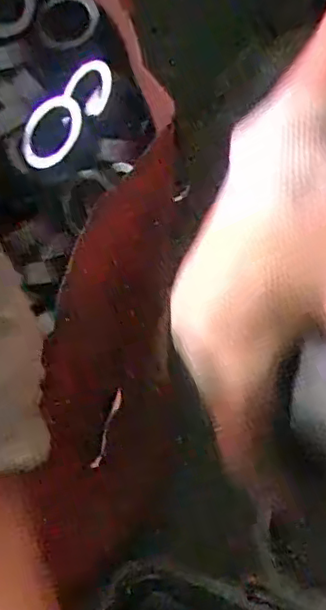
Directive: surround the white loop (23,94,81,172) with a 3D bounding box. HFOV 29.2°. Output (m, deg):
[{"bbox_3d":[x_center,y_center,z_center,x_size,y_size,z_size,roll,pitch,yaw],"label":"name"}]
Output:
[{"bbox_3d":[-0.079,-0.123,0.446,0.053,0.011,0.045,-40,62,13],"label":"white loop"}]

